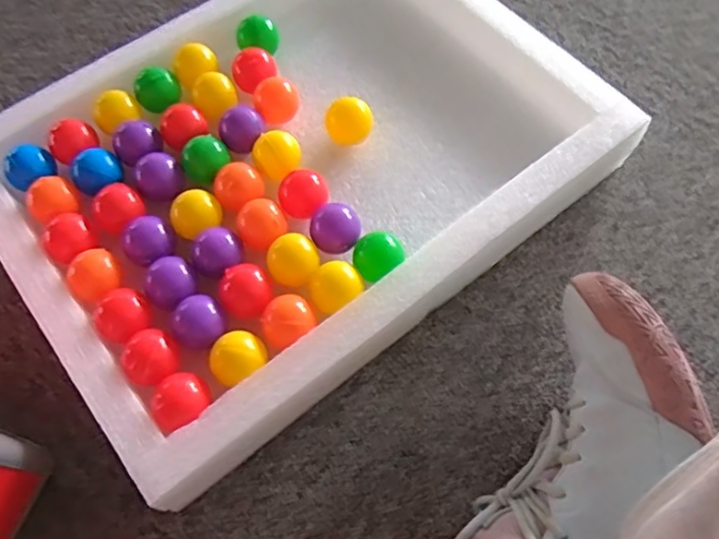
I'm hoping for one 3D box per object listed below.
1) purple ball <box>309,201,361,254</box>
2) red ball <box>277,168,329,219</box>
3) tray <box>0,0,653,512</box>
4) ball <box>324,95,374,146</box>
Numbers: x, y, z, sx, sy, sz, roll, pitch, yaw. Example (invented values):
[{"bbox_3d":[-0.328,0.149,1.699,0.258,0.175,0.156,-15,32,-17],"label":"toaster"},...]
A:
[{"bbox_3d":[-0.017,-0.026,0.435,0.035,0.030,0.037,-1,64,3],"label":"purple ball"},{"bbox_3d":[-0.041,-0.053,0.448,0.035,0.032,0.033,-1,64,3],"label":"red ball"},{"bbox_3d":[-0.045,-0.087,0.477,0.433,0.069,0.330,-37,69,-13],"label":"tray"},{"bbox_3d":[-0.008,-0.114,0.474,0.036,0.033,0.030,-11,64,-2],"label":"ball"}]

